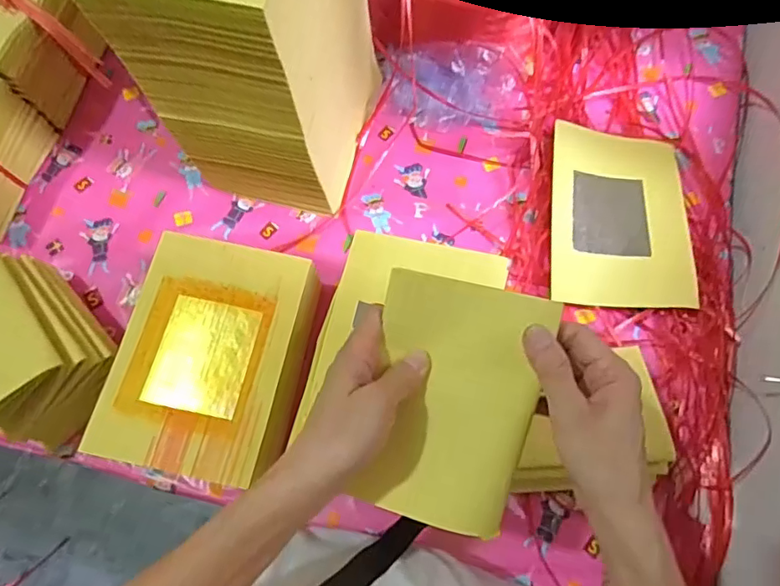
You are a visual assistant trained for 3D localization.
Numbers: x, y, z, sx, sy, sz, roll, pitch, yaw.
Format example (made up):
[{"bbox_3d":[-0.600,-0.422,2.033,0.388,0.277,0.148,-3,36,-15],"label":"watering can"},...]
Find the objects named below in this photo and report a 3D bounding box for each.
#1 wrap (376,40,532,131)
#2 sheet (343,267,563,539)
[{"bbox_3d":[0.083,-0.266,0.692,0.192,0.061,0.087,5,71,2],"label":"wrap"},{"bbox_3d":[0.038,0.071,0.352,0.105,0.012,0.155,14,88,12],"label":"sheet"}]

